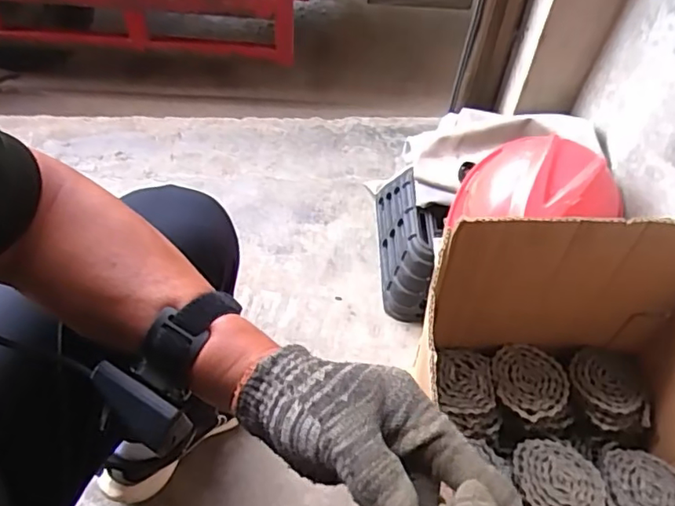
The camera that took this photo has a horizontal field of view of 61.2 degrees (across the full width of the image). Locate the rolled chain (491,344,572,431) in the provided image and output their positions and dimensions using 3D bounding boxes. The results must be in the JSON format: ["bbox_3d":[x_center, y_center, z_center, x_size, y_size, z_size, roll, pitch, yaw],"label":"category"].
[{"bbox_3d":[0.249,0.173,0.744,0.097,0.040,0.105,1,53,-1],"label":"rolled chain"}]

